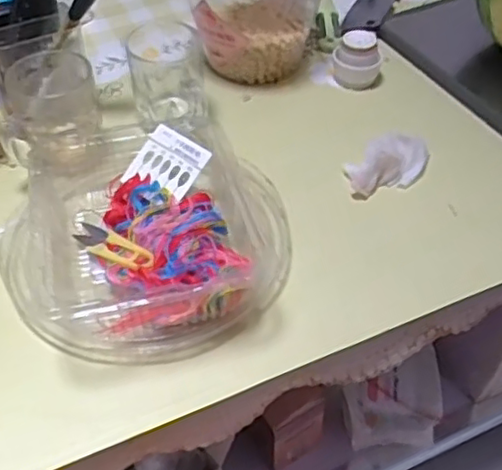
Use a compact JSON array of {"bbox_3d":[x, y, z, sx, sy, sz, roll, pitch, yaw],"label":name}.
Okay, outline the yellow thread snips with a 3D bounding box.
[{"bbox_3d":[-0.113,0.010,0.533,0.090,0.011,0.024,22,44,37],"label":"yellow thread snips"}]

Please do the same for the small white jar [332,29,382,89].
[{"bbox_3d":[0.117,-0.191,0.712,0.051,0.054,0.050,0,47,0],"label":"small white jar"}]

